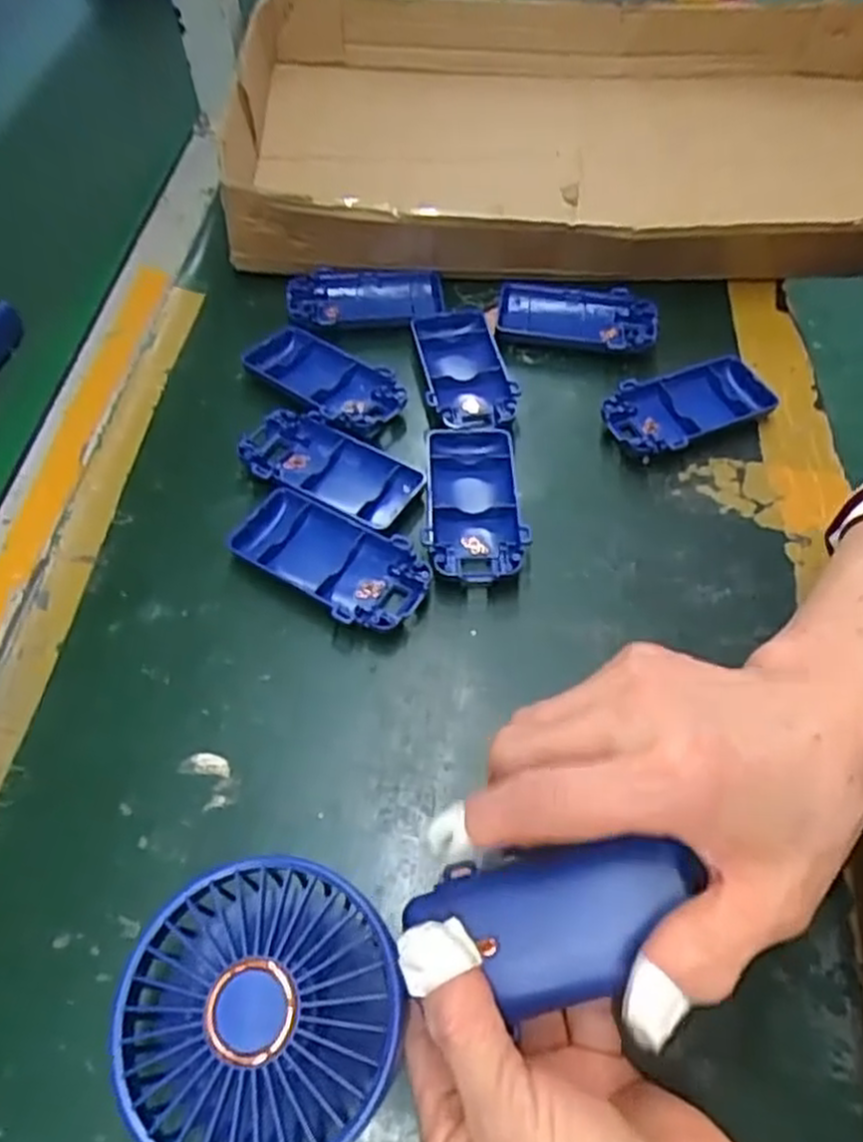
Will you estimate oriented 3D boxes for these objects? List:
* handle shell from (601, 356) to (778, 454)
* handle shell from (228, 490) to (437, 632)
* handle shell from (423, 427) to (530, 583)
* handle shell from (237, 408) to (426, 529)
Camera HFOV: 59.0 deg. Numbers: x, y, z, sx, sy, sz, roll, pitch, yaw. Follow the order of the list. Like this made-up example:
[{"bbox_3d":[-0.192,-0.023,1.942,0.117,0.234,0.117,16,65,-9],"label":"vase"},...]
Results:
[{"bbox_3d":[0.141,-0.089,0.423,0.093,0.017,0.048,-22,59,-15],"label":"handle shell"},{"bbox_3d":[-0.048,-0.005,0.364,0.094,0.016,0.047,30,60,18],"label":"handle shell"},{"bbox_3d":[0.021,-0.034,0.385,0.047,0.018,0.098,-2,56,-3],"label":"handle shell"},{"bbox_3d":[-0.052,-0.053,0.392,0.095,0.013,0.048,29,60,17],"label":"handle shell"}]

